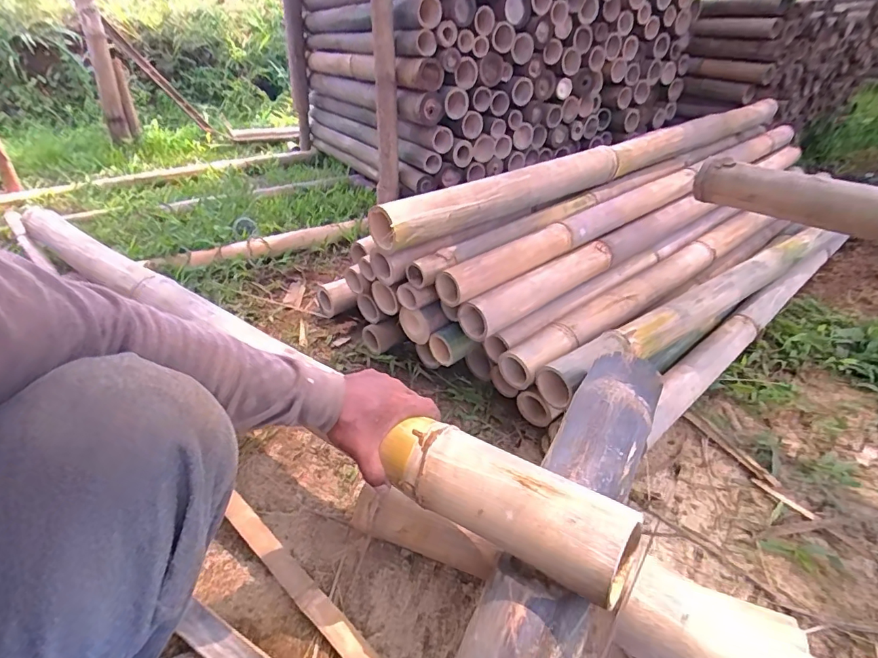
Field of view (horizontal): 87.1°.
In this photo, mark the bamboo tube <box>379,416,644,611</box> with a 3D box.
[{"bbox_3d":[0.057,0.164,0.452,0.243,0.078,0.078,18,38,30],"label":"bamboo tube"}]

